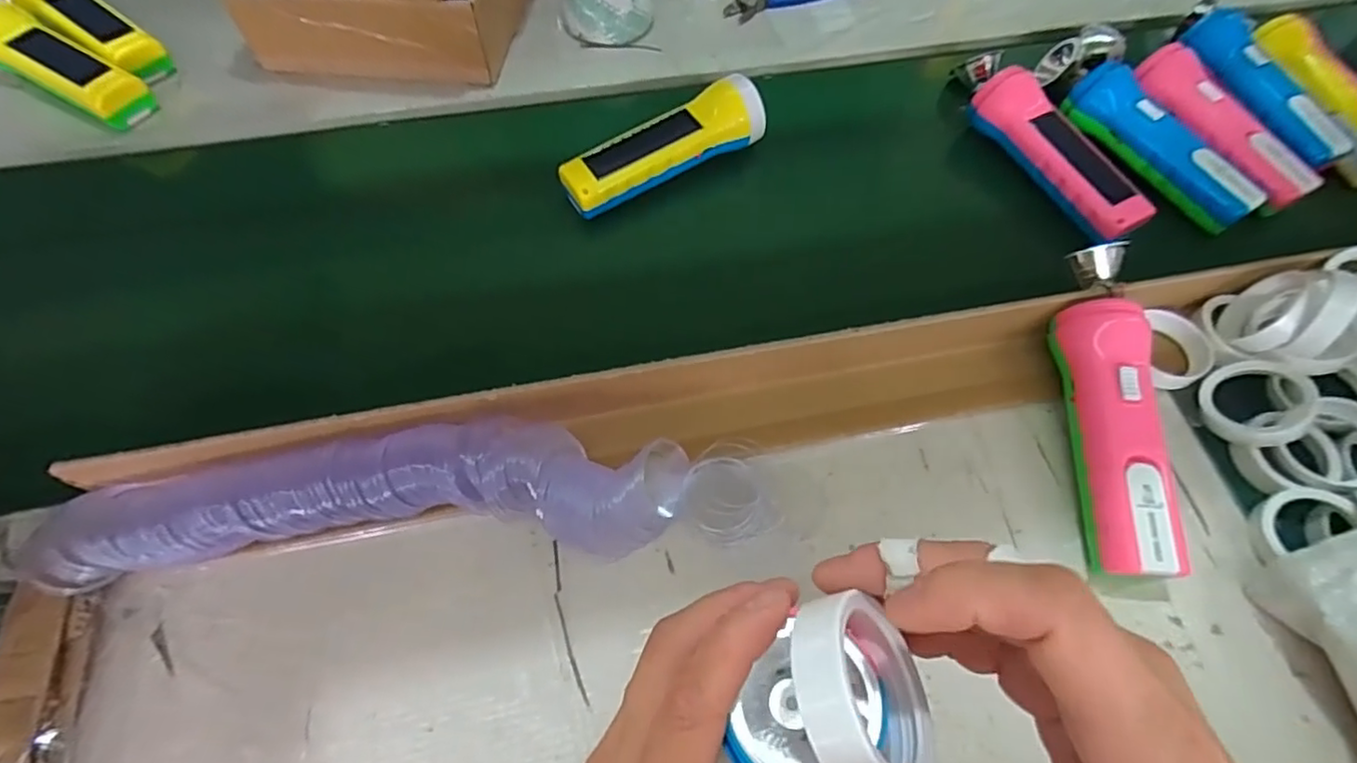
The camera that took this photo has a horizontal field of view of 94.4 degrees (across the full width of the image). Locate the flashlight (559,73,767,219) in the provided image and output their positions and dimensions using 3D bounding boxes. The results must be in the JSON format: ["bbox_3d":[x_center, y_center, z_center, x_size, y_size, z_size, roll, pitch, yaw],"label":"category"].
[{"bbox_3d":[-0.013,-0.178,0.484,0.162,0.050,0.045,-26,67,-13],"label":"flashlight"}]

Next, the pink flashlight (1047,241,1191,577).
[{"bbox_3d":[0.255,0.014,0.374,0.046,0.047,0.202,3,64,0],"label":"pink flashlight"}]

